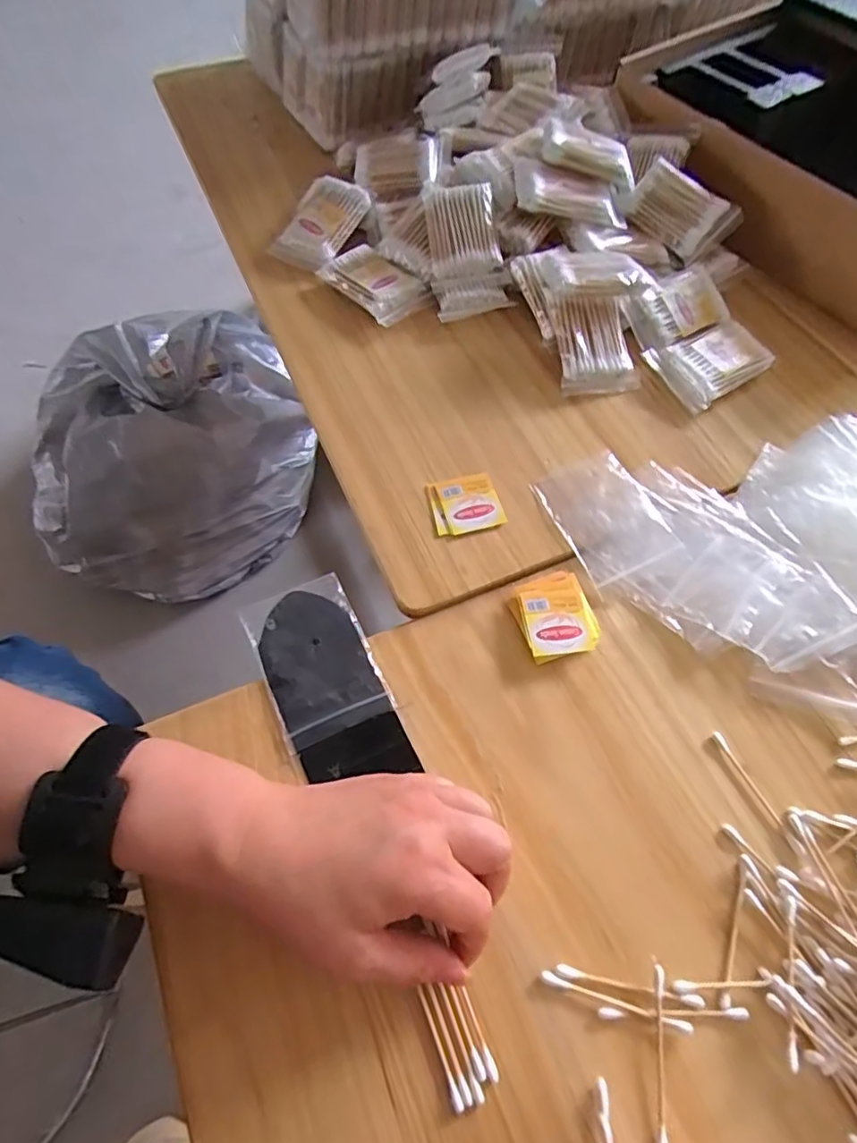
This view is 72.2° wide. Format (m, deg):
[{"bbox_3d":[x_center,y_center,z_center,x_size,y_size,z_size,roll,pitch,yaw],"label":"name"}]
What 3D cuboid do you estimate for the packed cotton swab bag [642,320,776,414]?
[{"bbox_3d":[0.226,-0.166,0.469,0.087,0.017,0.062,-26,66,-14],"label":"packed cotton swab bag"}]

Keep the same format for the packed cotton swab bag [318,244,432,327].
[{"bbox_3d":[-0.047,-0.248,0.506,0.096,0.011,0.054,41,69,18],"label":"packed cotton swab bag"}]

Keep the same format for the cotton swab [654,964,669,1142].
[{"bbox_3d":[0.107,0.224,0.270,0.005,0.008,0.072,8,63,3],"label":"cotton swab"}]

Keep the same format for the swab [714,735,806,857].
[{"bbox_3d":[0.184,0.123,0.329,0.005,0.005,0.072,-23,66,-13],"label":"swab"}]

